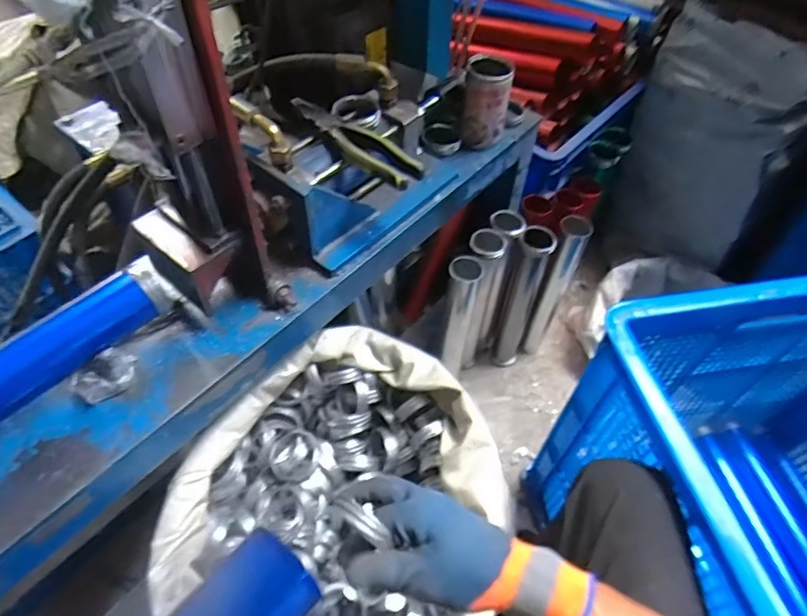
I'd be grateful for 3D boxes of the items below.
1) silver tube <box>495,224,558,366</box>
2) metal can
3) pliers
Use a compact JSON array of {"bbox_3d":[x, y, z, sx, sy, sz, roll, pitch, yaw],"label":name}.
[{"bbox_3d":[0.220,-0.008,0.997,0.059,0.340,0.054,18,54,14],"label":"silver tube"},{"bbox_3d":[0.116,-0.287,0.741,0.060,0.108,0.060,2,52,2],"label":"metal can"},{"bbox_3d":[-0.058,-0.193,0.612,0.184,0.025,0.046,38,61,26],"label":"pliers"}]

